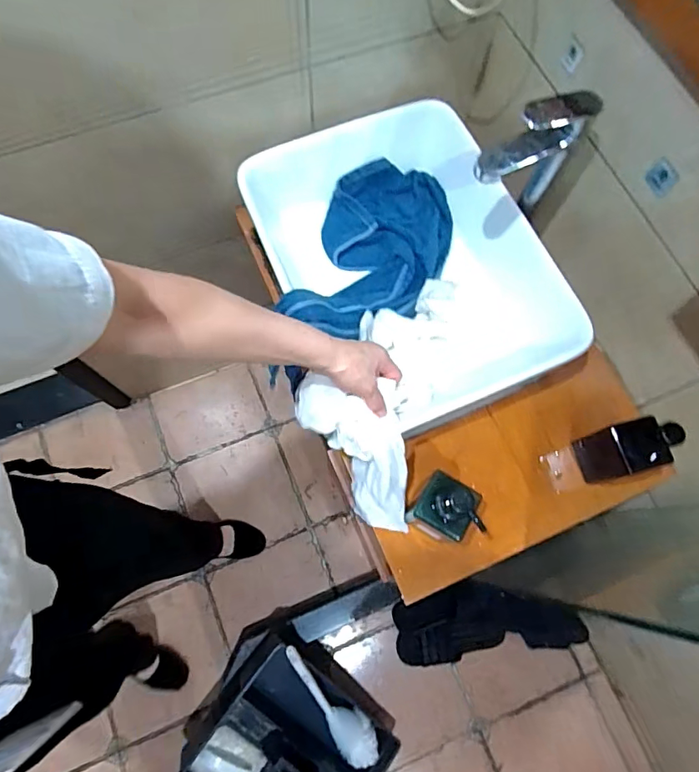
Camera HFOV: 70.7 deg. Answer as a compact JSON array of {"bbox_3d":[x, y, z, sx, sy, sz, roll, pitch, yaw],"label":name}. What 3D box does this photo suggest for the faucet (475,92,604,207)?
[{"bbox_3d":[0.210,-0.269,0.638,0.138,0.196,0.050,-27,76,-10],"label":"faucet"}]

